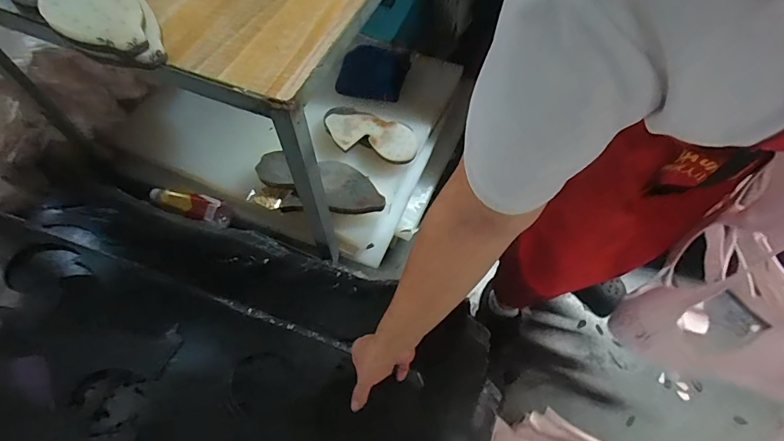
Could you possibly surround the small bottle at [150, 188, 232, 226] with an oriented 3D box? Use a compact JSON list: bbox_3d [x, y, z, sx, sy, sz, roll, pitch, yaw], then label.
[{"bbox_3d":[-0.433,-0.032,0.897,0.185,0.038,0.050,13,60,6],"label":"small bottle"}]

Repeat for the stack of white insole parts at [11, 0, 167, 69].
[{"bbox_3d":[-0.383,-0.271,0.526,0.260,0.064,0.105,37,65,18],"label":"stack of white insole parts"}]

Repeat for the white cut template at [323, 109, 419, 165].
[{"bbox_3d":[-0.048,-0.197,0.954,0.220,0.021,0.109,18,61,9],"label":"white cut template"}]

